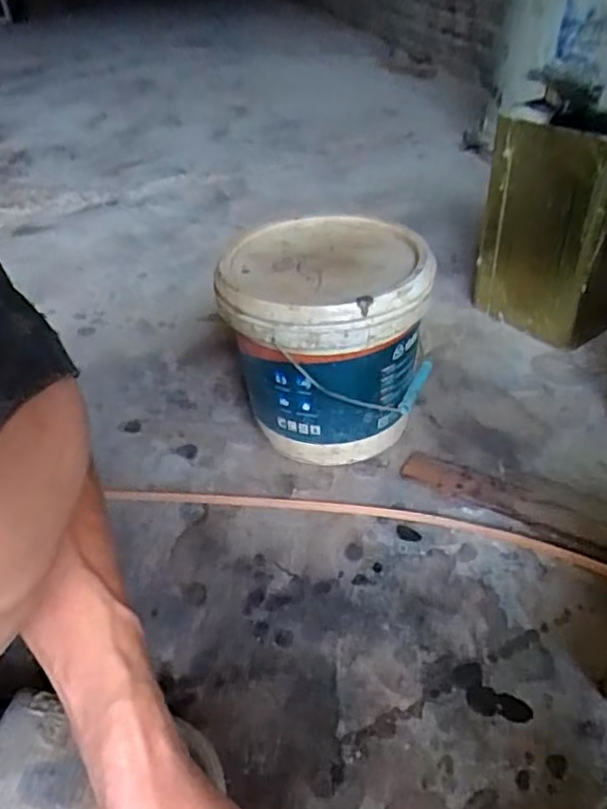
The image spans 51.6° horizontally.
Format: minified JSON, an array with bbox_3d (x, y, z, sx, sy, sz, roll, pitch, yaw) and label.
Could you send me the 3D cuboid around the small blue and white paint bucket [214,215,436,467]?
[{"bbox_3d":[0.026,-0.061,0.671,0.193,0.208,0.191,-4,40,3],"label":"small blue and white paint bucket"}]

